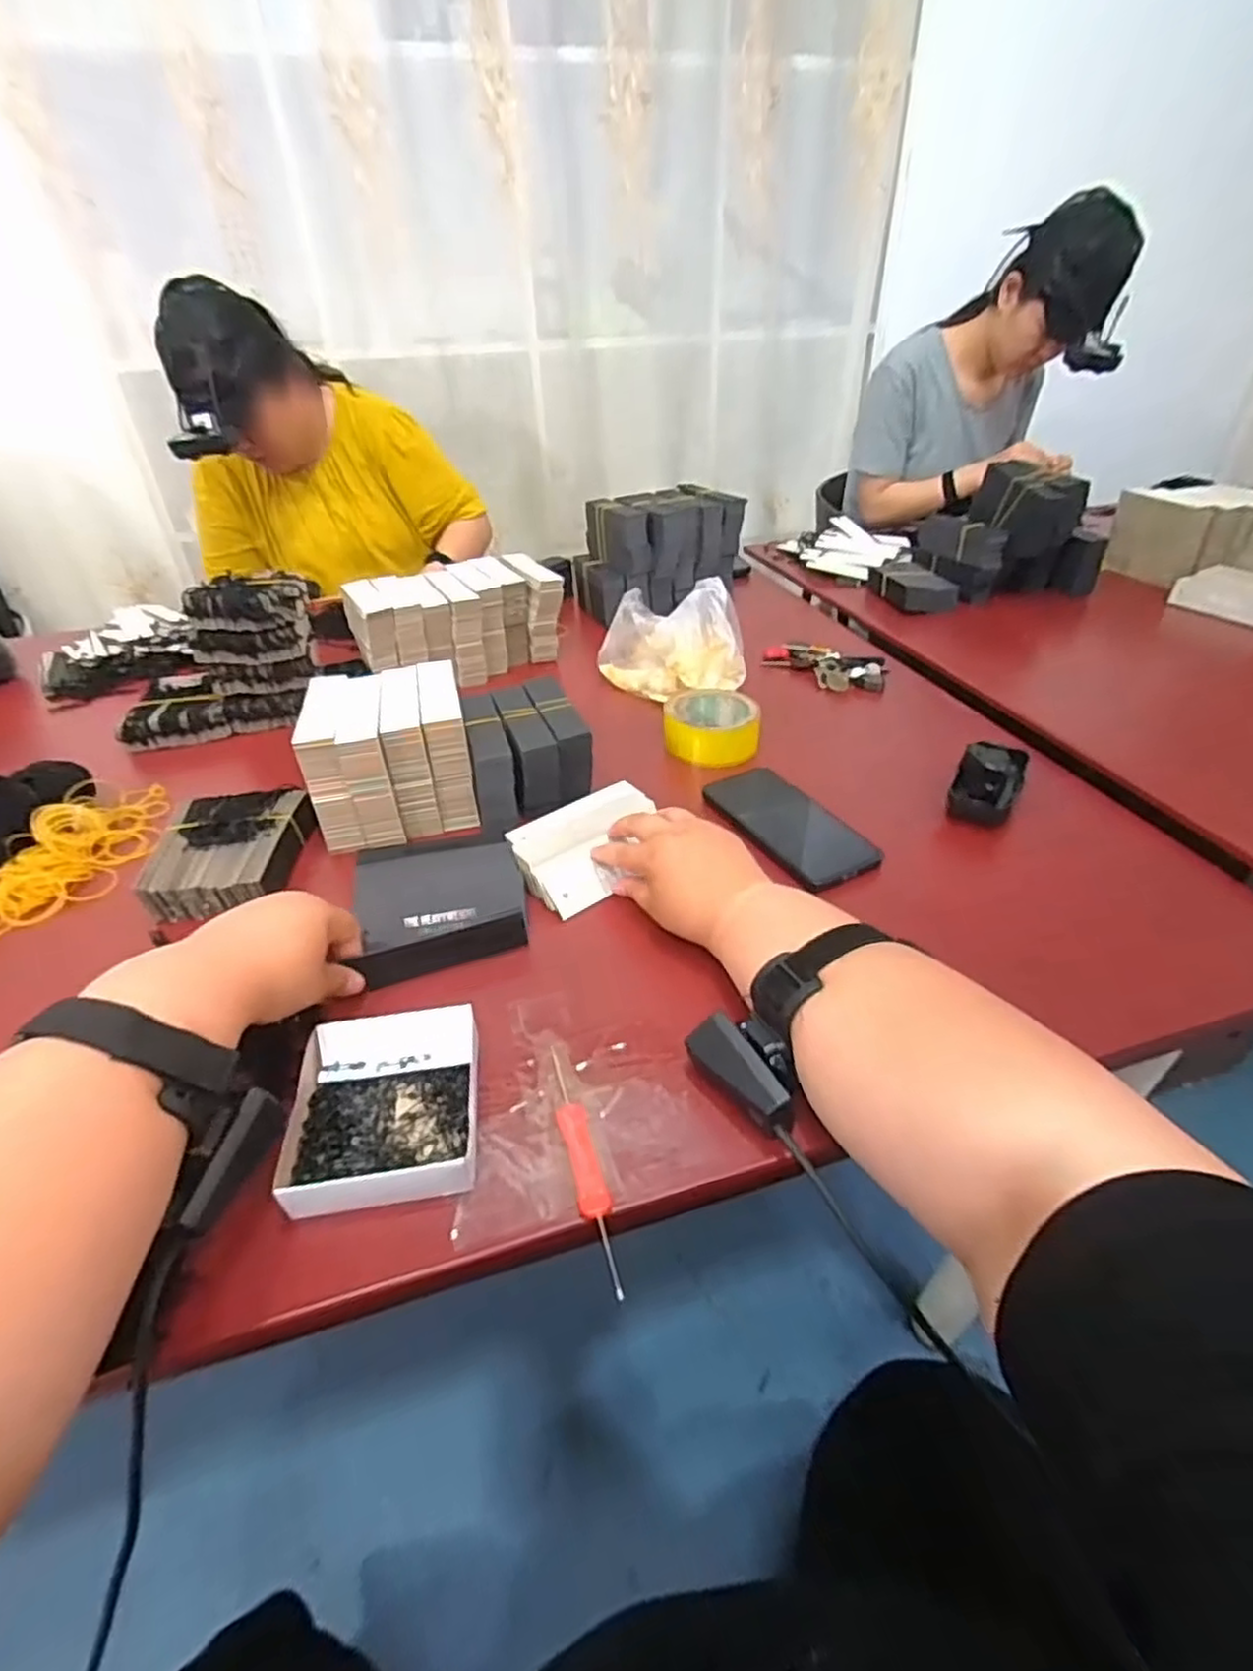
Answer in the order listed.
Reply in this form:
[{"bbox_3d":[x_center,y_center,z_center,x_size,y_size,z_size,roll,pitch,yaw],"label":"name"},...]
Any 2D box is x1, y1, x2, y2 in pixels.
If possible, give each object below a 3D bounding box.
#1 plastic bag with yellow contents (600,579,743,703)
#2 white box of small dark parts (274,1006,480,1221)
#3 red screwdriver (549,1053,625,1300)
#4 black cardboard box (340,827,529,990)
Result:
[{"bbox_3d":[0.057,-0.219,0.834,0.165,0.110,0.097,-8,38,-8],"label":"plastic bag with yellow contents"},{"bbox_3d":[-0.137,0.153,0.412,0.100,0.030,0.115,-7,38,-6],"label":"white box of small dark parts"},{"bbox_3d":[-0.024,0.177,0.390,0.017,0.011,0.142,-12,39,-12],"label":"red screwdriver"},{"bbox_3d":[-0.141,0.048,0.543,0.121,0.031,0.117,-12,39,-12],"label":"black cardboard box"}]

